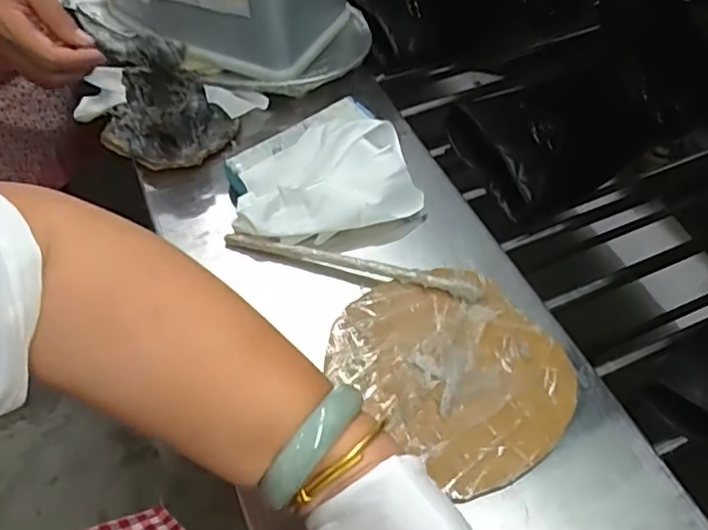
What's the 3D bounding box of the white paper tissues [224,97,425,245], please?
[{"bbox_3d":[-0.032,-0.074,0.500,0.143,0.043,0.127,-17,54,-10],"label":"white paper tissues"}]

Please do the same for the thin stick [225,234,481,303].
[{"bbox_3d":[-0.004,-0.001,0.447,0.191,0.009,0.015,11,54,10],"label":"thin stick"}]

